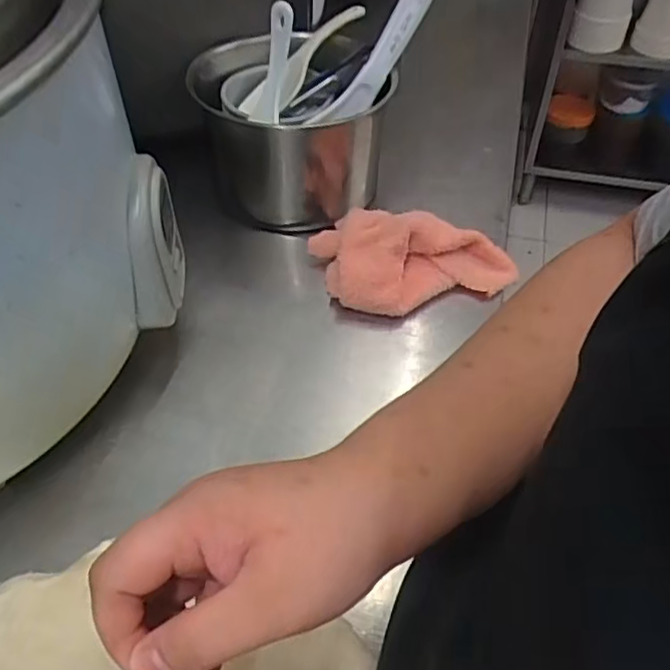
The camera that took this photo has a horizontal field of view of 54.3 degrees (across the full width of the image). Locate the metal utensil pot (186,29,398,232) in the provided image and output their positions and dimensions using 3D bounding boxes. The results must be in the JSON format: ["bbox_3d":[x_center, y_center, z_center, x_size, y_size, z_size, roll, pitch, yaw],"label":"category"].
[{"bbox_3d":[-0.035,-0.201,0.644,0.173,0.134,0.161,-1,48,1],"label":"metal utensil pot"}]

